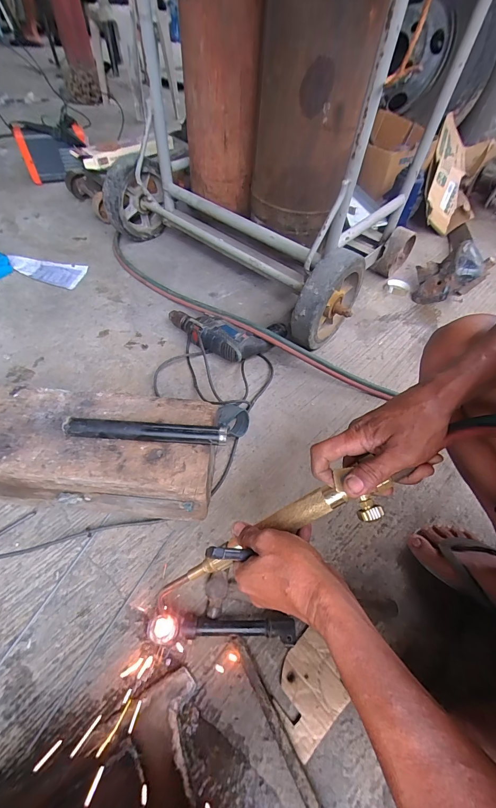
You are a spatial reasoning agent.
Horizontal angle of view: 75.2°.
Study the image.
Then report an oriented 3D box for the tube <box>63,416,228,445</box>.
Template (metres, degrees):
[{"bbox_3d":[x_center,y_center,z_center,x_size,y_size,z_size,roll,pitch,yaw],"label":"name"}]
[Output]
[{"bbox_3d":[-0.146,0.043,0.471,0.228,0.030,0.024,3,54,-2],"label":"tube"}]

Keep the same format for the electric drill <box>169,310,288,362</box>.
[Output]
[{"bbox_3d":[-0.058,-0.196,0.819,0.279,0.070,0.176,31,58,18],"label":"electric drill"}]

